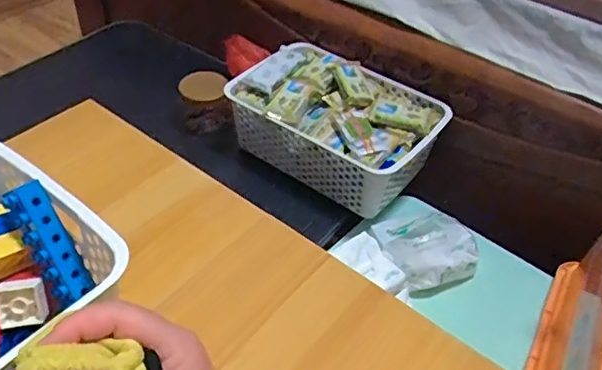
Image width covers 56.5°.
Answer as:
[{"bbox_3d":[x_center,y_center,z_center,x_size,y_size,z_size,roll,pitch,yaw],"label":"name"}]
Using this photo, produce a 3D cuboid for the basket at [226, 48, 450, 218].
[{"bbox_3d":[0.055,-0.100,0.875,0.298,0.106,0.211,28,49,21],"label":"basket"}]

